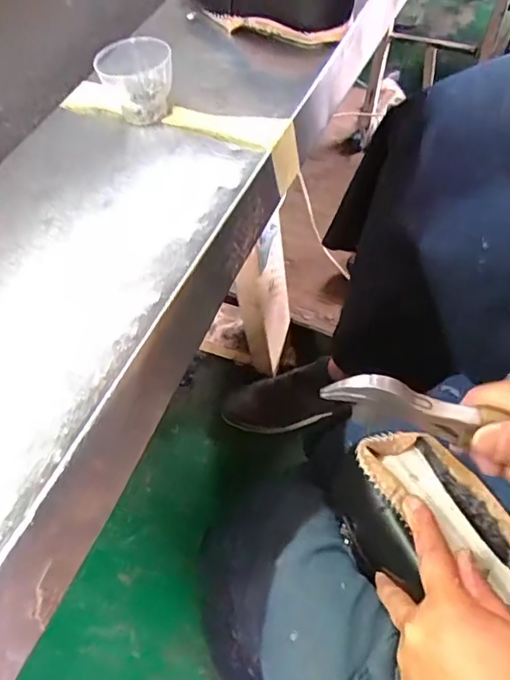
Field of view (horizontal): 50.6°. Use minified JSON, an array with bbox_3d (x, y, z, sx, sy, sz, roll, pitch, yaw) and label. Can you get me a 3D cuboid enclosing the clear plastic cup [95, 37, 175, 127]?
[{"bbox_3d":[-0.104,-0.232,0.485,0.062,0.055,0.060,-2,57,4],"label":"clear plastic cup"}]

